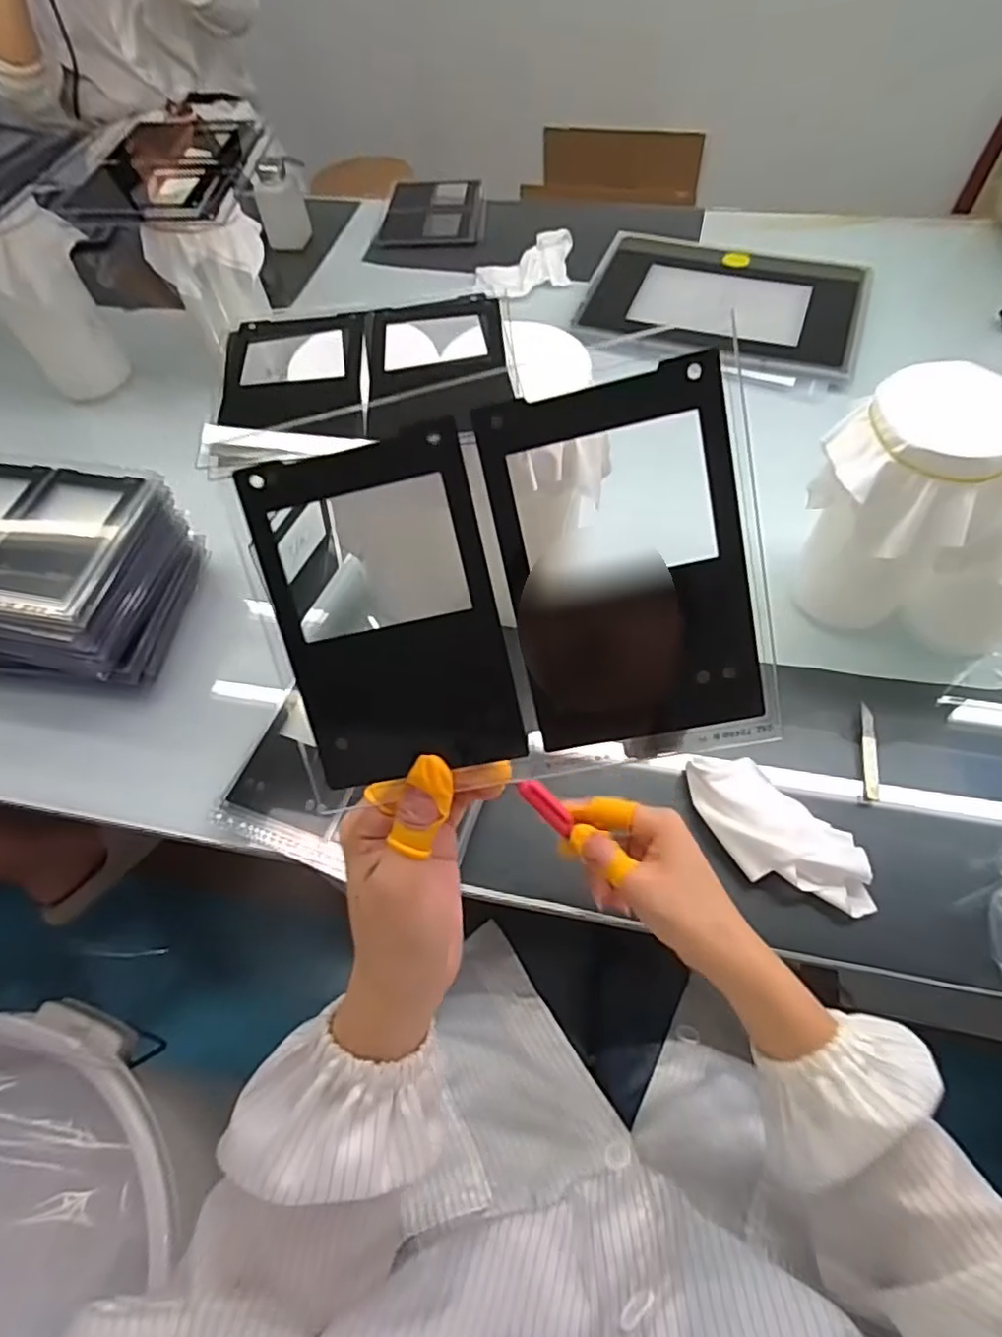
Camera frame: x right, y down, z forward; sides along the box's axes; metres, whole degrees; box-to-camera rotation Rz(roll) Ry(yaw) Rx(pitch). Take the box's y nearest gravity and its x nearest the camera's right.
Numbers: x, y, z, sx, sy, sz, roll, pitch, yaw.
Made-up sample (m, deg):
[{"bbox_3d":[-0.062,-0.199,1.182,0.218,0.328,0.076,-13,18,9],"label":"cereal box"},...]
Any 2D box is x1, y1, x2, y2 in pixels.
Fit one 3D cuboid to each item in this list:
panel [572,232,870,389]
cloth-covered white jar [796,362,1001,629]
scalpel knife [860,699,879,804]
[{"bbox_3d":[0.280,-0.471,0.809,0.333,0.017,0.261,18,63,14],"label":"panel"},{"bbox_3d":[0.296,-0.119,0.499,0.106,0.191,0.102,-2,60,3],"label":"cloth-covered white jar"},{"bbox_3d":[0.296,0.065,0.510,0.009,0.009,0.082,9,61,9],"label":"scalpel knife"}]

